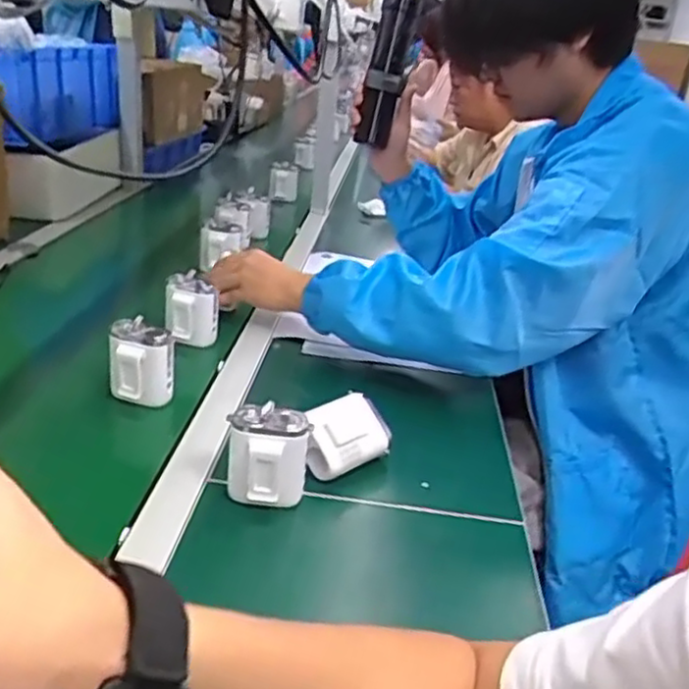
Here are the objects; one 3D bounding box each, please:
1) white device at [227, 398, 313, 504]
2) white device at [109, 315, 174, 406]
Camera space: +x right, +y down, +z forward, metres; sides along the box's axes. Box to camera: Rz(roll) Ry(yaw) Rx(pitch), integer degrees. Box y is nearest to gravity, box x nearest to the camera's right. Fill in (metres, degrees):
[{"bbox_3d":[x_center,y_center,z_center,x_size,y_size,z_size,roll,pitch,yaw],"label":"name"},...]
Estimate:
[{"bbox_3d":[-0.068,0.102,0.621,0.069,0.092,0.039,9,25,4],"label":"white device"},{"bbox_3d":[-0.222,0.020,0.773,0.064,0.087,0.045,0,26,-17],"label":"white device"}]

